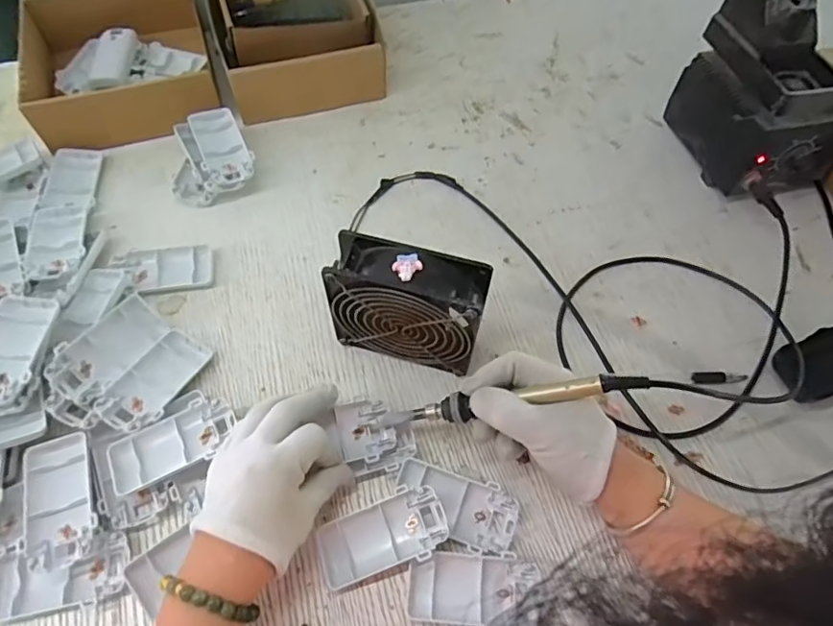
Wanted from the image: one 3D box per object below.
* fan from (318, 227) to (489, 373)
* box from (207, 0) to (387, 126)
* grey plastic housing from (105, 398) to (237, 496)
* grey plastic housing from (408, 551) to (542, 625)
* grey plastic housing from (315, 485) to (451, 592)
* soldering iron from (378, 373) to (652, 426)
[{"bbox_3d":[-0.007,-0.003,0.443,0.120,0.124,0.048,15,63,7],"label":"fan"},{"bbox_3d":[-0.146,-0.340,0.650,0.178,0.073,0.216,-15,63,-9],"label":"box"},{"bbox_3d":[-0.191,0.103,0.428,0.094,0.012,0.042,-26,66,-14],"label":"grey plastic housing"},{"bbox_3d":[0.041,0.199,0.394,0.091,0.013,0.046,5,62,2],"label":"grey plastic housing"},{"bbox_3d":[-0.026,0.165,0.402,0.095,0.015,0.047,-20,74,-2],"label":"grey plastic housing"},{"bbox_3d":[0.065,0.066,0.402,0.199,0.020,0.019,-12,61,16],"label":"soldering iron"}]

